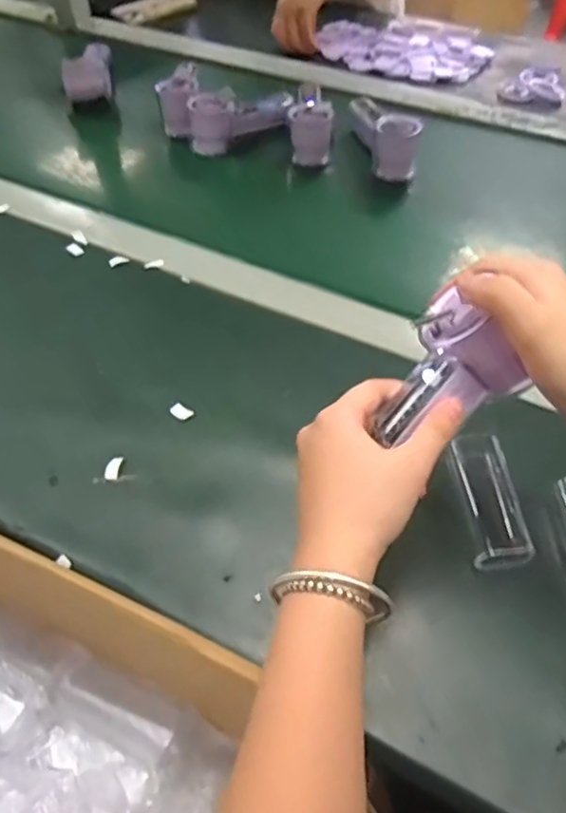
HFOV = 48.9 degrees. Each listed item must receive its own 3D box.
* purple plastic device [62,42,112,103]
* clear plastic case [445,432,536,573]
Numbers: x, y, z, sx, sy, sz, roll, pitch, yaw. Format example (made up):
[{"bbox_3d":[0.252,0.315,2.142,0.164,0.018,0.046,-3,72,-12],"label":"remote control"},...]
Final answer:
[{"bbox_3d":[-0.285,-0.495,0.915,0.063,0.041,0.143,-8,52,-5],"label":"purple plastic device"},{"bbox_3d":[0.153,0.072,0.467,0.040,0.033,0.101,-6,52,-4],"label":"clear plastic case"}]

